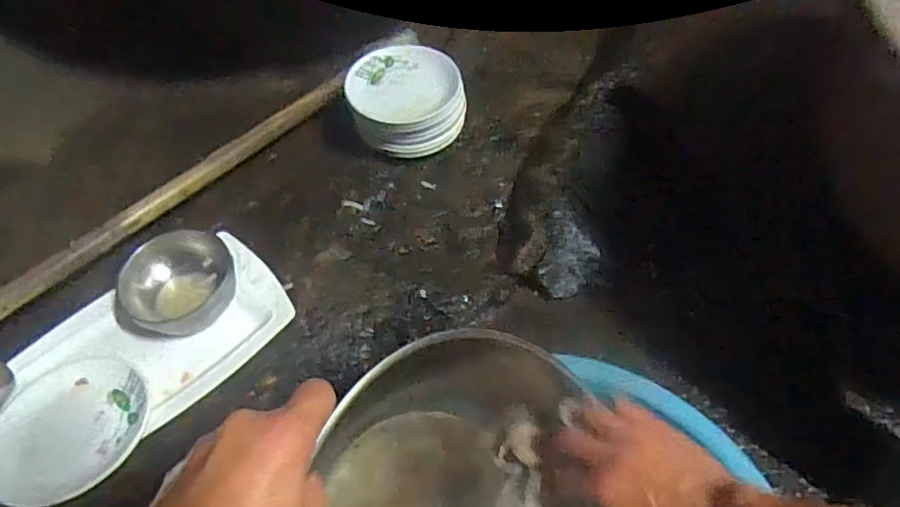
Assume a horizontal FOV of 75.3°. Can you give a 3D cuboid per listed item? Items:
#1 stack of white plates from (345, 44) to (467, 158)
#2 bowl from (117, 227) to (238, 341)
[{"bbox_3d":[-0.058,-0.202,0.767,0.151,0.075,0.130,-18,54,-11],"label":"stack of white plates"},{"bbox_3d":[-0.299,0.032,0.632,0.131,0.050,0.103,-19,54,-12],"label":"bowl"}]

